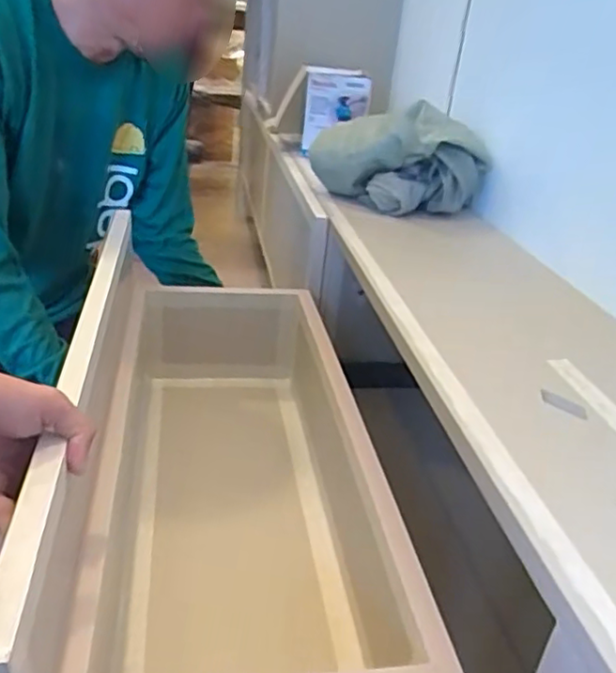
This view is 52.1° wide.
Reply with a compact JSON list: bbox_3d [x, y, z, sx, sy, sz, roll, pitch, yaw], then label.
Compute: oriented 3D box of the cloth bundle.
[{"bbox_3d":[0.151,-0.305,1.095,0.190,0.168,0.249,-19,37,-39],"label":"cloth bundle"}]

